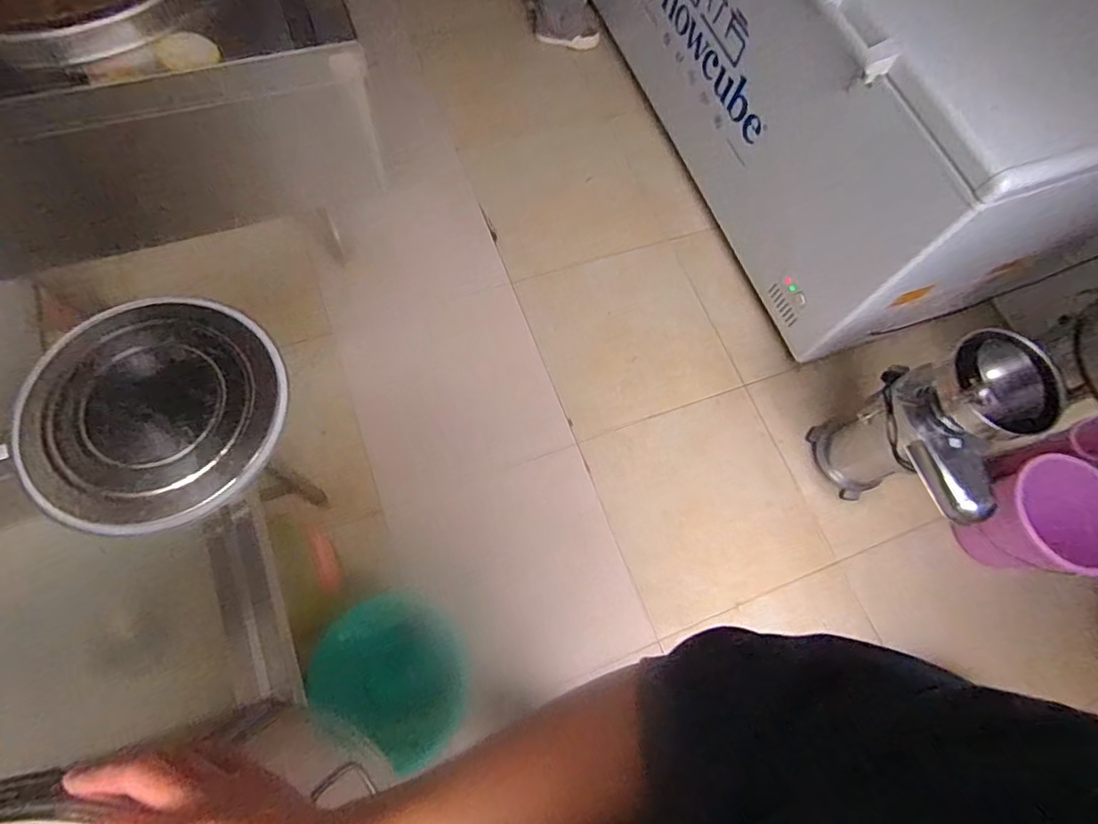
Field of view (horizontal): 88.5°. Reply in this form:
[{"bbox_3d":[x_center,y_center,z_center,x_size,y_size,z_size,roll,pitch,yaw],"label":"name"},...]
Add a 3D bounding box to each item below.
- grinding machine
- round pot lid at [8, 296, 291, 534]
[{"bbox_3d":[0.990,0.089,1.505,0.253,0.642,0.397,-19,72,-12],"label":"grinding machine"},{"bbox_3d":[-0.582,-0.008,0.829,0.354,0.051,0.338,2,69,-5],"label":"round pot lid"}]

